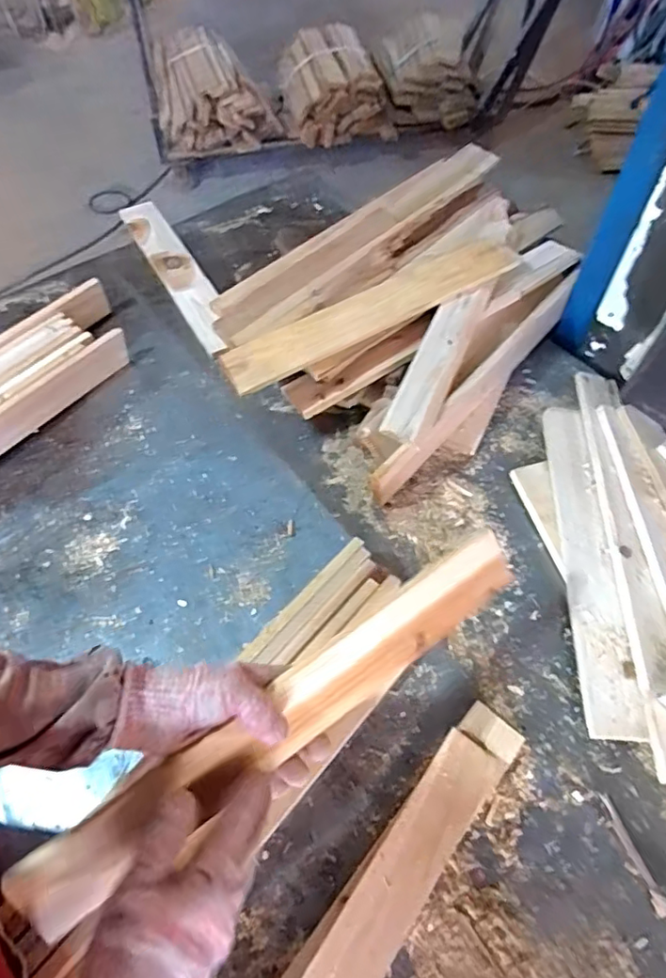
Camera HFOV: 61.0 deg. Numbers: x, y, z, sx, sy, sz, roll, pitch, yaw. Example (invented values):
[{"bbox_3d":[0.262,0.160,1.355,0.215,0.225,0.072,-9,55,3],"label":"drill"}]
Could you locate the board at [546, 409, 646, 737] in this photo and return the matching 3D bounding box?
[{"bbox_3d":[0.309,0.074,0.690,0.055,0.012,0.425,-1,59,9],"label":"board"}]

